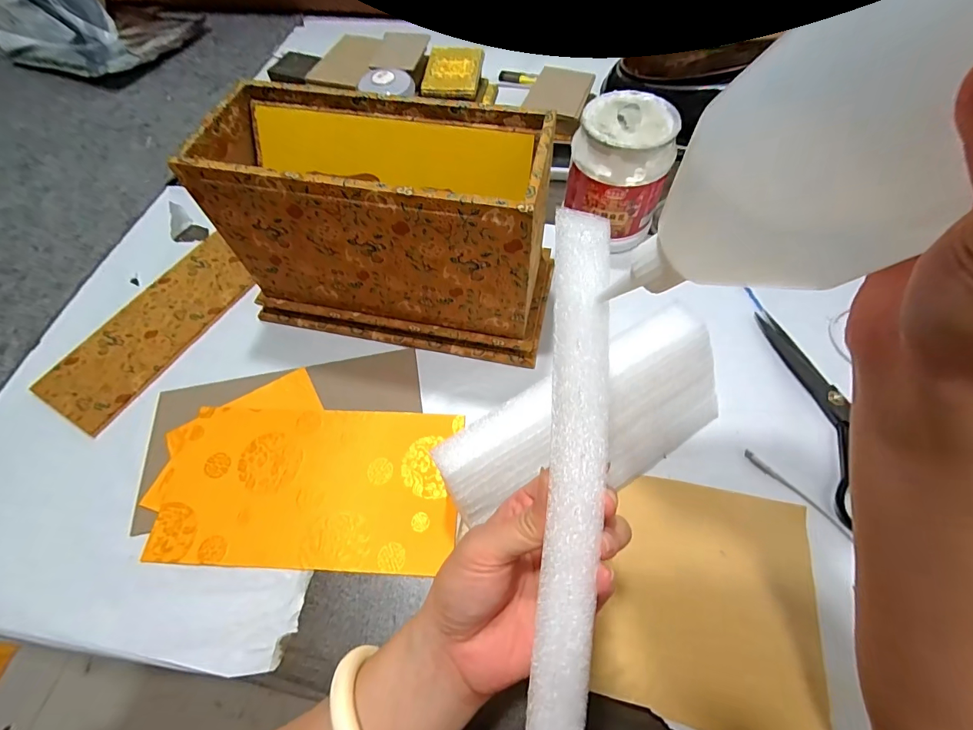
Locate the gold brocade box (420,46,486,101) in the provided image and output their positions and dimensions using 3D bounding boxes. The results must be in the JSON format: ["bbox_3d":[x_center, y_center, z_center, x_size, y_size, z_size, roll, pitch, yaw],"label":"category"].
[{"bbox_3d":[-0.052,-0.447,0.660,0.084,0.022,0.114,5,60,5],"label":"gold brocade box"}]

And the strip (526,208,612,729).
[{"bbox_3d":[0.041,0.047,0.199,0.029,0.010,0.261,5,76,5],"label":"strip"}]

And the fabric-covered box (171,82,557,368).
[{"bbox_3d":[-0.097,-0.131,0.435,0.290,0.198,0.135,10,61,8],"label":"fabric-covered box"}]

